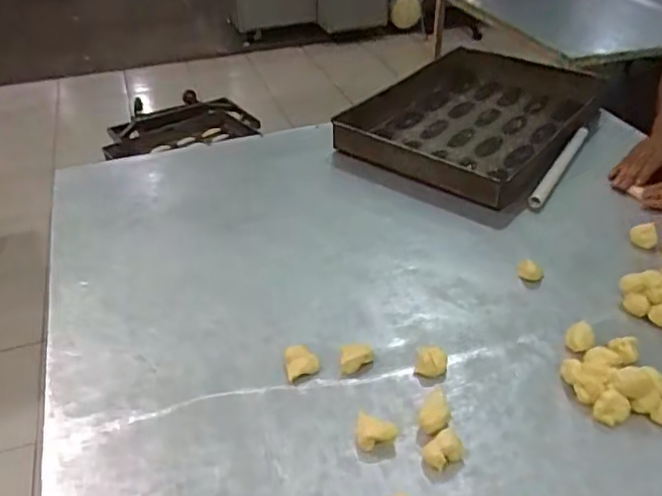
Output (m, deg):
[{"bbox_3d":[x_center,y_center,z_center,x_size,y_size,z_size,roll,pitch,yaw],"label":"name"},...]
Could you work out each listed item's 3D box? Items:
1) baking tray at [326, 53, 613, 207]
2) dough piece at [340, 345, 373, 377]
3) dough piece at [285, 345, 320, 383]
[{"bbox_3d":[0.305,-0.257,1.167,0.393,0.068,0.548,25,44,30],"label":"baking tray"},{"bbox_3d":[0.031,0.134,0.710,0.038,0.015,0.042,0,37,2],"label":"dough piece"},{"bbox_3d":[-0.038,0.133,0.703,0.038,0.016,0.041,-14,39,-17],"label":"dough piece"}]

